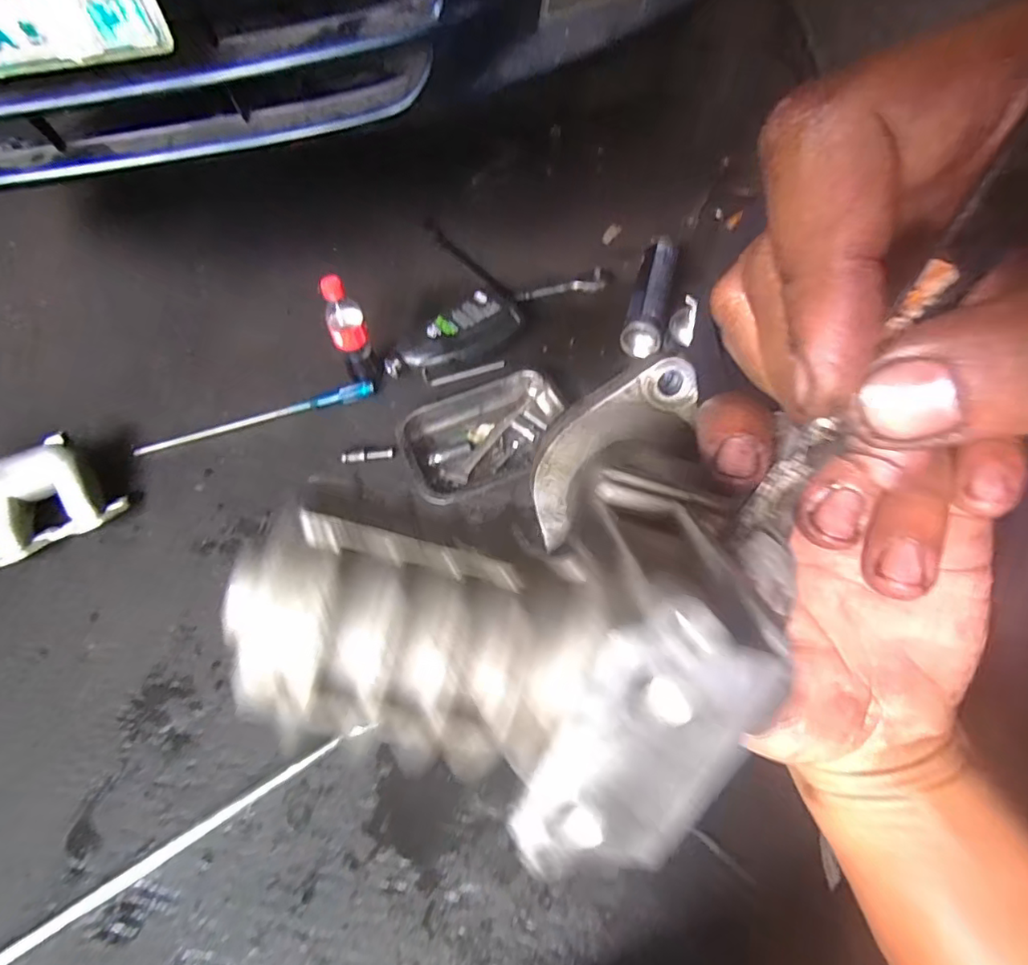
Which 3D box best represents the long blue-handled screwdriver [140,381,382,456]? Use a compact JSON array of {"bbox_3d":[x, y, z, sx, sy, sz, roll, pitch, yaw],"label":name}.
[{"bbox_3d":[-0.425,-0.104,0.940,0.395,0.023,0.030,-15,58,-4],"label":"long blue-handled screwdriver"}]

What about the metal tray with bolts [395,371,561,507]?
[{"bbox_3d":[-0.039,-0.069,0.865,0.255,0.041,0.175,-24,60,-10],"label":"metal tray with bolts"}]

